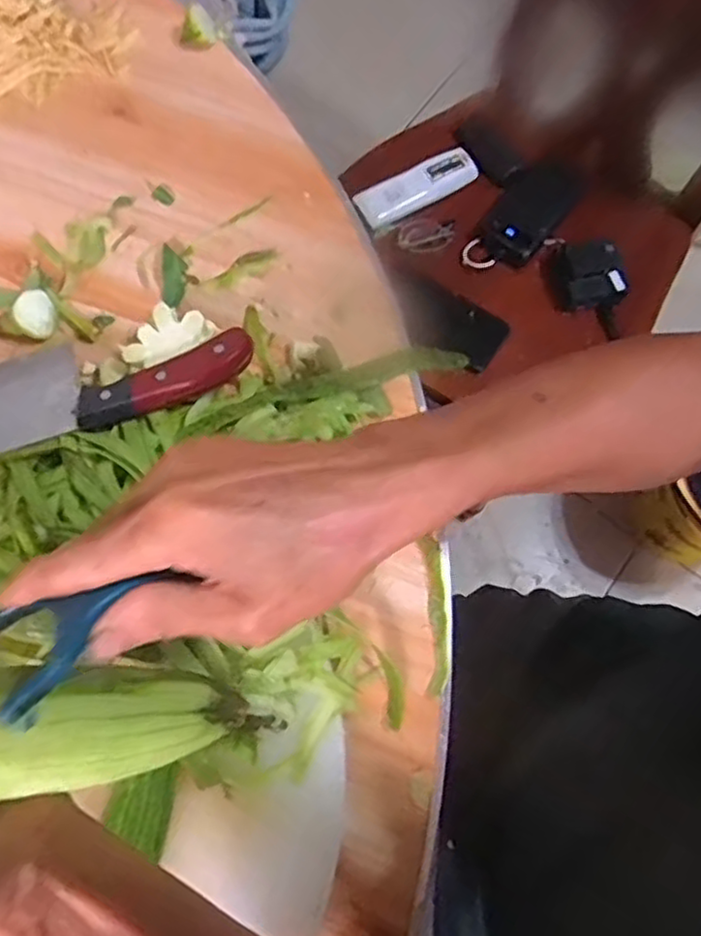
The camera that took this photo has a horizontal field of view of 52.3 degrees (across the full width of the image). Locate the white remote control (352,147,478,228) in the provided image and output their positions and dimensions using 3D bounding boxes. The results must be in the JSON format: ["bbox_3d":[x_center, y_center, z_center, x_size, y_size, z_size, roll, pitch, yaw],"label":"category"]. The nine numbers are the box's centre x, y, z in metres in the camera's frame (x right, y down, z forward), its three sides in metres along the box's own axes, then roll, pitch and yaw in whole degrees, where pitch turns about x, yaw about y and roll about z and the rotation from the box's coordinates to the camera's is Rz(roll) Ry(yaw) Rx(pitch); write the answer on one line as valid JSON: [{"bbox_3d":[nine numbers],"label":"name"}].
[{"bbox_3d":[0.083,-0.338,0.851,0.150,0.014,0.057,-28,77,-6],"label":"white remote control"}]

